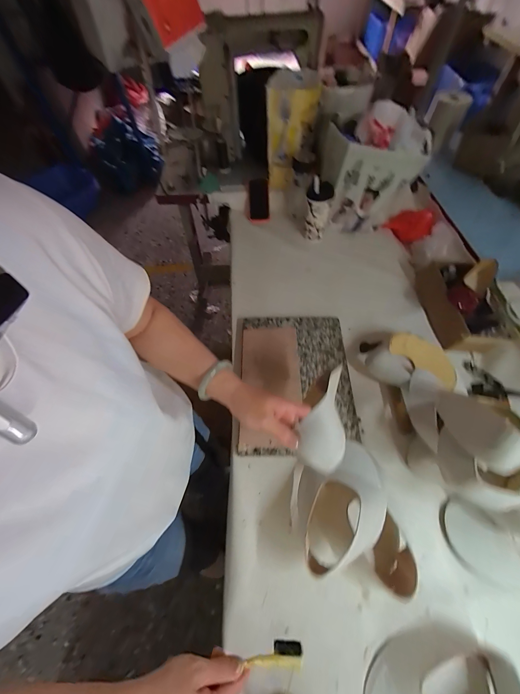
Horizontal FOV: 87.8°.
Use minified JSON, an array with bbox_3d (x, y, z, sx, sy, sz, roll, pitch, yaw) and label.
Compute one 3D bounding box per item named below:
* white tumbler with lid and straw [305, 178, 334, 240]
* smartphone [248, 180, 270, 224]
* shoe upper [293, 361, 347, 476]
[{"bbox_3d":[0.194,-0.457,0.917,0.083,0.200,0.078,6,60,5],"label":"white tumbler with lid and straw"},{"bbox_3d":[-0.006,-0.554,1.036,0.088,0.018,0.152,4,100,26],"label":"smartphone"},{"bbox_3d":[0.096,0.091,0.401,0.064,0.053,0.162,12,53,9],"label":"shoe upper"}]

